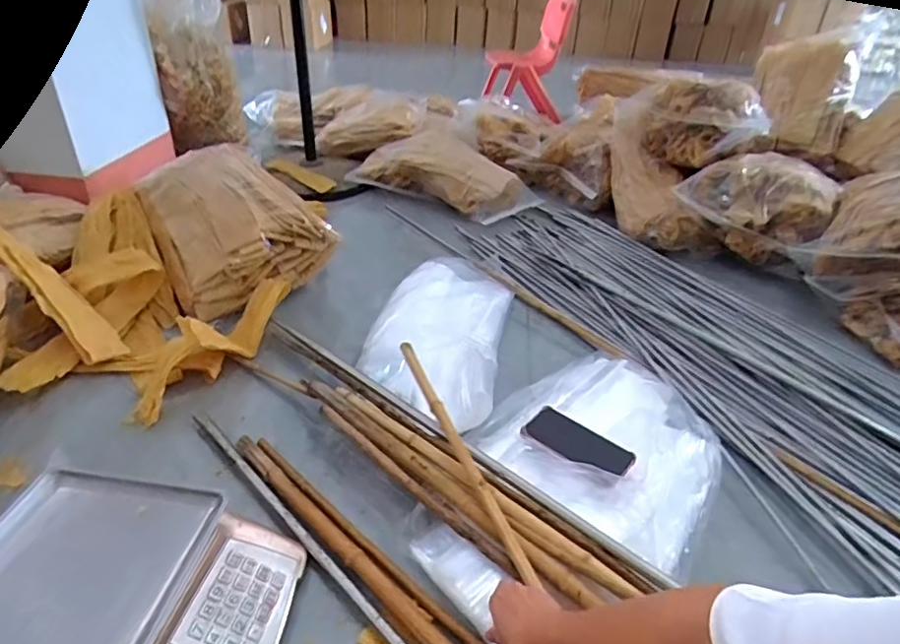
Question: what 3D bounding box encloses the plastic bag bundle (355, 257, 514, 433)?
[{"bbox_3d":[-0.018,-0.008,1.140,0.260,0.096,0.548,8,34,7],"label":"plastic bag bundle"}]

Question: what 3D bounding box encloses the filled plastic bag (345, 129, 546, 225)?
[{"bbox_3d":[-0.006,-0.488,1.814,0.556,0.165,0.289,23,39,26],"label":"filled plastic bag"}]

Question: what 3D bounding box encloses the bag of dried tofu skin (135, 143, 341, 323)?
[{"bbox_3d":[-0.471,-0.209,1.250,0.312,0.220,0.350,-19,40,-29],"label":"bag of dried tofu skin"}]

